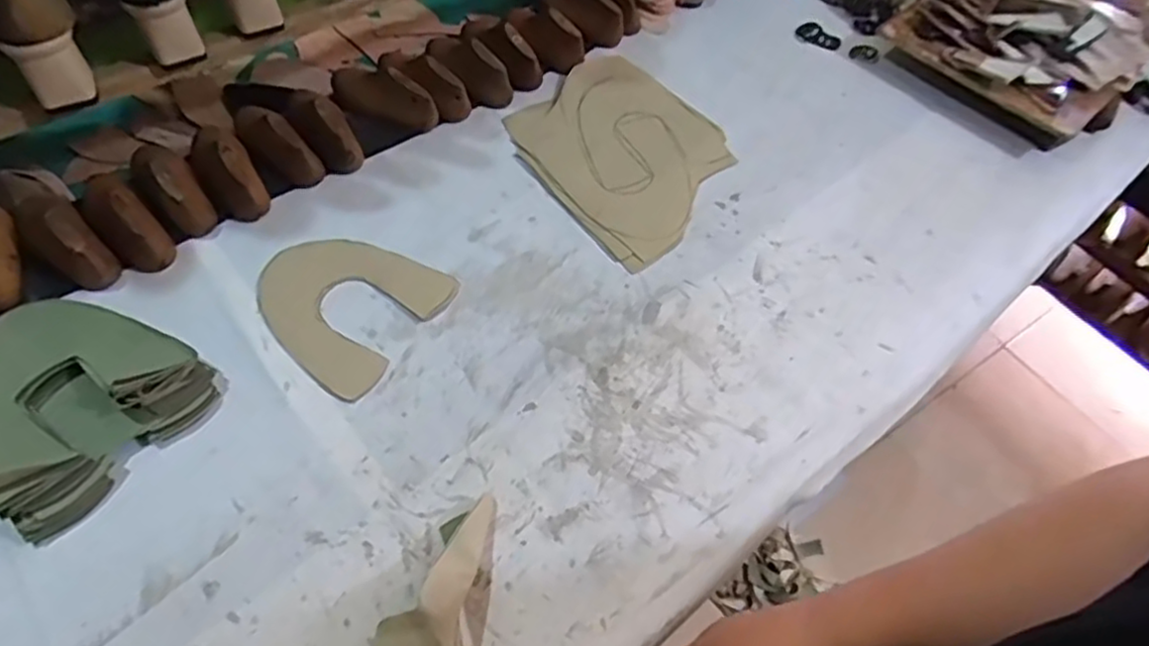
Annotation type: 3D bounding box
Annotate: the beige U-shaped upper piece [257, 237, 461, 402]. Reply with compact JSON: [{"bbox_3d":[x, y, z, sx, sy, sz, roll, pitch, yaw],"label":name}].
[{"bbox_3d":[-0.220,-0.023,0.657,0.164,0.005,0.151,30,60,15],"label":"beige U-shaped upper piece"}]

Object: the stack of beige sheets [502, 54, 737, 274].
[{"bbox_3d":[0.055,-0.201,0.787,0.253,0.013,0.234,40,63,21],"label":"stack of beige sheets"}]

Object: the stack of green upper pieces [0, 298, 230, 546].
[{"bbox_3d":[-0.410,0.057,0.562,0.167,0.053,0.171,35,61,17],"label":"stack of green upper pieces"}]

